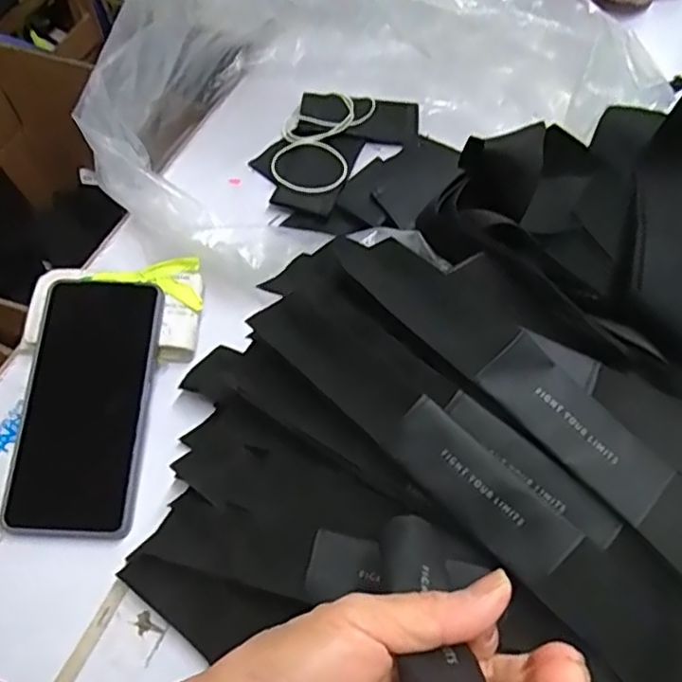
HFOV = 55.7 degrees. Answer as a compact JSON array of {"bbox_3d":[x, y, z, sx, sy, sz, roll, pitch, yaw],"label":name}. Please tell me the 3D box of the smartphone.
[{"bbox_3d":[-0.170,0.037,0.417,0.092,0.015,0.170,1,71,5],"label":"smartphone"}]

